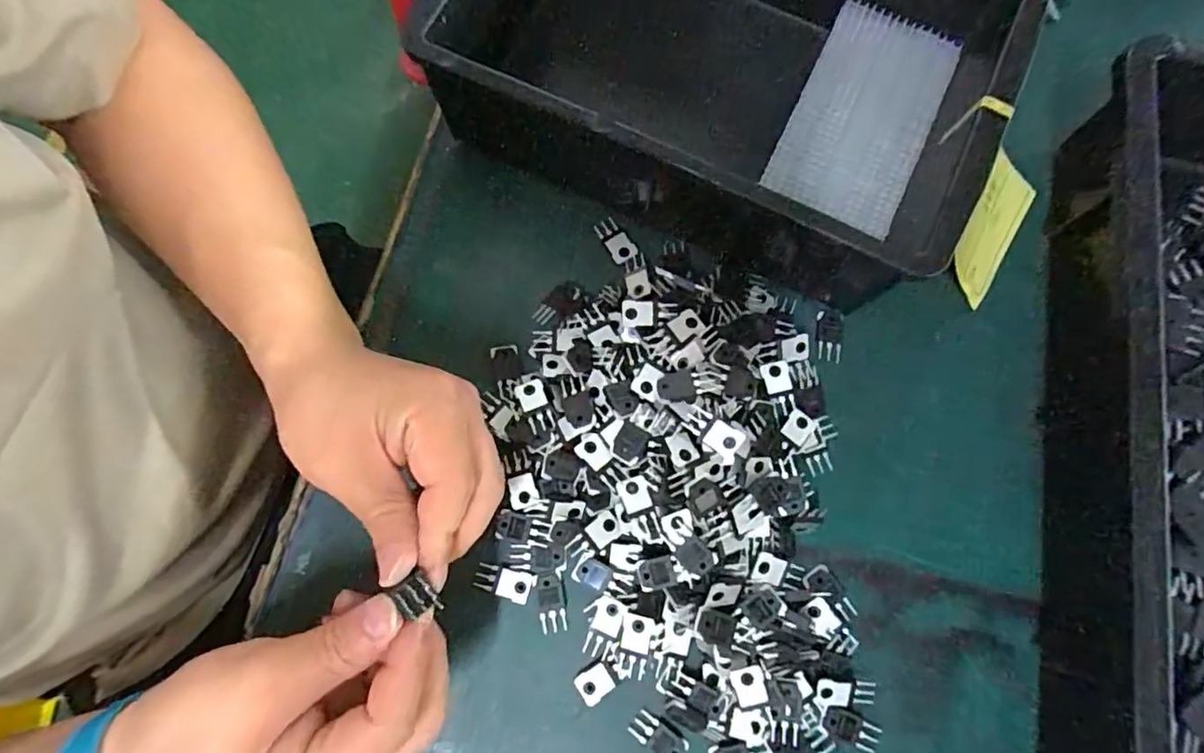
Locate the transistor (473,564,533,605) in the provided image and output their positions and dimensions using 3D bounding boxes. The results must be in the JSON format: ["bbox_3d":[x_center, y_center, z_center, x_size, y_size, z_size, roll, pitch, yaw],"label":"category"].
[{"bbox_3d":[-0.053,0.111,0.305,0.030,0.004,0.016,11,78,2],"label":"transistor"}]

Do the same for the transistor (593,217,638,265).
[{"bbox_3d":[0.009,-0.084,0.349,0.015,0.005,0.032,-34,80,-7],"label":"transistor"}]

